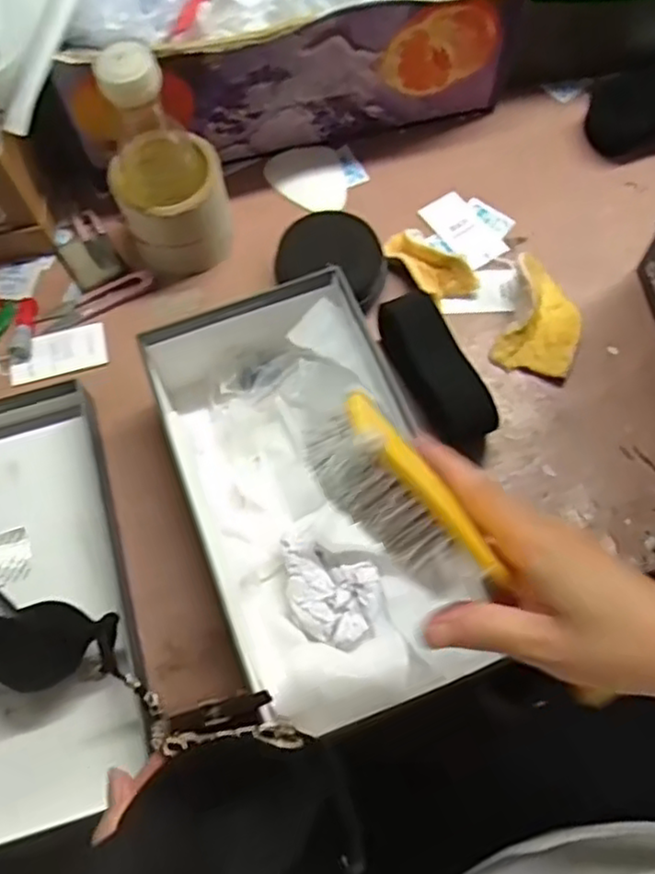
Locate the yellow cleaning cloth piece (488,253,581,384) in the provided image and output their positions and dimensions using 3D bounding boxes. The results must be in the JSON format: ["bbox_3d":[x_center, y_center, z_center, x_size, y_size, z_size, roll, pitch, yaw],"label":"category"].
[{"bbox_3d":[0.177,-0.096,0.578,0.063,0.035,0.089,18,69,8],"label":"yellow cleaning cloth piece"}]

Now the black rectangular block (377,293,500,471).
[{"bbox_3d":[0.083,-0.047,0.542,0.037,0.064,0.131,-26,70,-9],"label":"black rectangular block"}]

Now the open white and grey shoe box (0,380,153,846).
[{"bbox_3d":[-0.228,0.112,0.503,0.167,0.046,0.307,-16,68,-5],"label":"open white and grey shoe box"}]

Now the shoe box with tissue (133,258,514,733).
[{"bbox_3d":[-0.014,0.035,0.490,0.157,0.078,0.305,-20,69,-7],"label":"shoe box with tissue"}]

